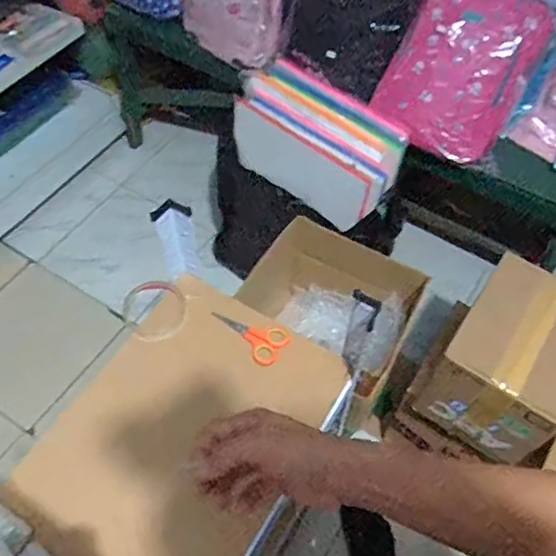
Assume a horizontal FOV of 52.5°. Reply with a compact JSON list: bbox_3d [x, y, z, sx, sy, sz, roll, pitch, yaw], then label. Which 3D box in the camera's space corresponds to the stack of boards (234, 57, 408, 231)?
[{"bbox_3d":[0.100,-0.314,1.335,0.422,0.173,0.209,35,62,21],"label":"stack of boards"}]

